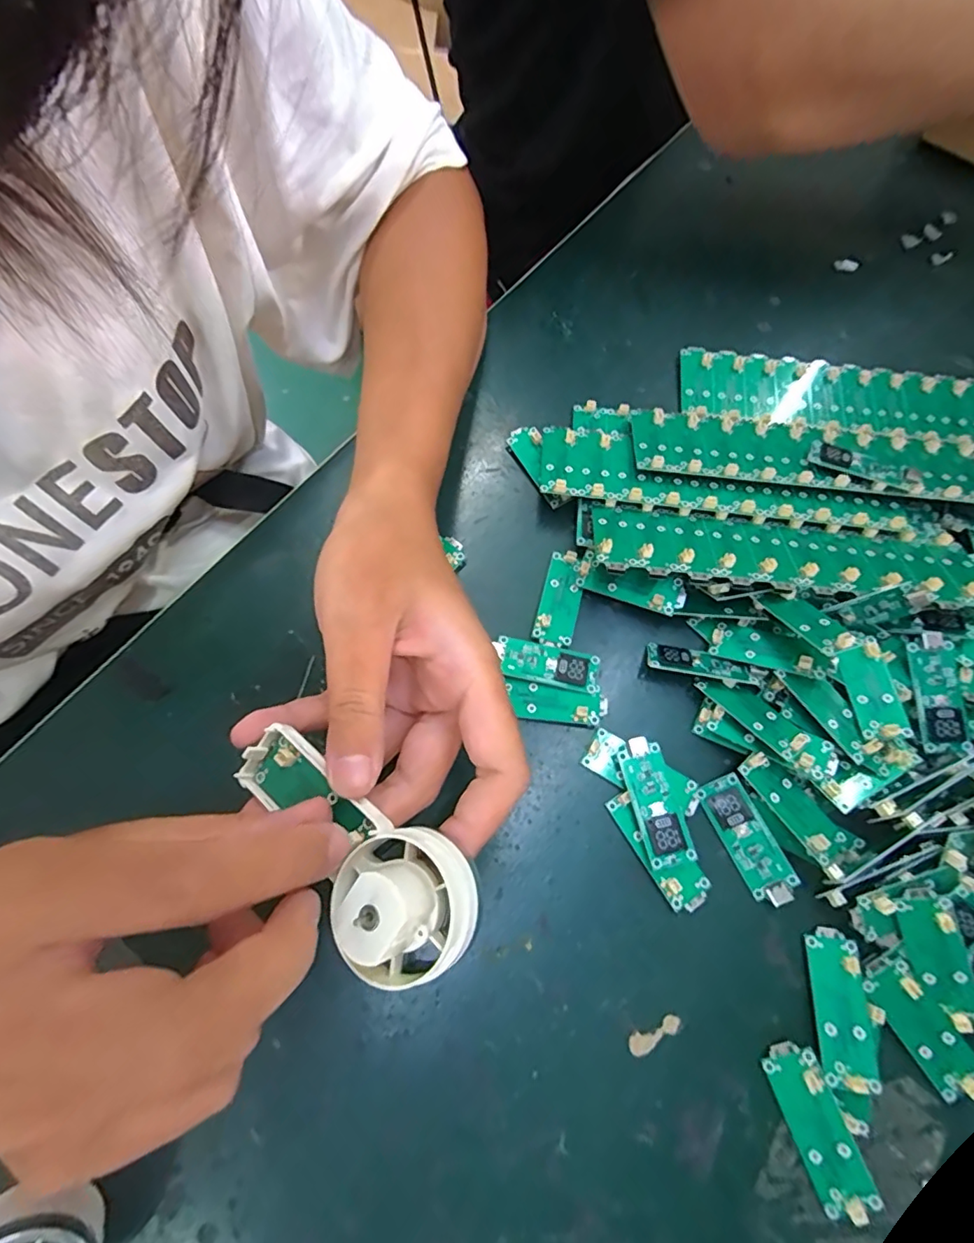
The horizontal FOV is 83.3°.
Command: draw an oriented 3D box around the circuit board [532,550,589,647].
[{"bbox_3d":[0.036,-0.012,0.266,0.019,0.006,0.048,15,69,4],"label":"circuit board"}]

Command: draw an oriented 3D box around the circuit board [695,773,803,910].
[{"bbox_3d":[0.109,0.090,0.228,0.018,0.005,0.051,-25,72,-10],"label":"circuit board"}]

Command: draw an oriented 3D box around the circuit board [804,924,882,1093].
[{"bbox_3d":[0.135,0.145,0.208,0.019,0.004,0.050,0,63,12],"label":"circuit board"}]

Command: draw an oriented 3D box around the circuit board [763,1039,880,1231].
[{"bbox_3d":[0.118,0.180,0.194,0.019,0.004,0.050,-24,71,10],"label":"circuit board"}]

